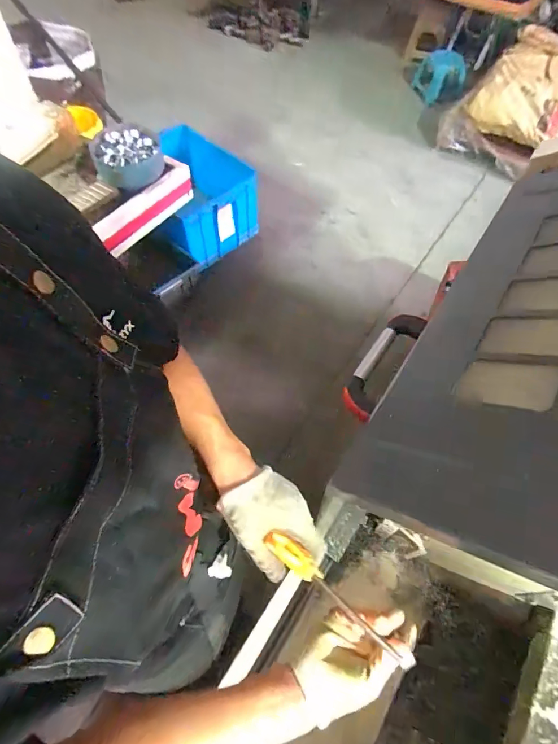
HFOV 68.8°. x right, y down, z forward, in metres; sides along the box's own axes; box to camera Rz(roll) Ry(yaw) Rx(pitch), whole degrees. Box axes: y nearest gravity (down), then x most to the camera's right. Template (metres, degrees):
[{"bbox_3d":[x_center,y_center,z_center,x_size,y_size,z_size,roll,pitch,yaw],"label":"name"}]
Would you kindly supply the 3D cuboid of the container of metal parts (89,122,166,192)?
[{"bbox_3d":[-0.443,-0.634,1.195,0.196,0.112,0.164,-18,62,-12],"label":"container of metal parts"}]

